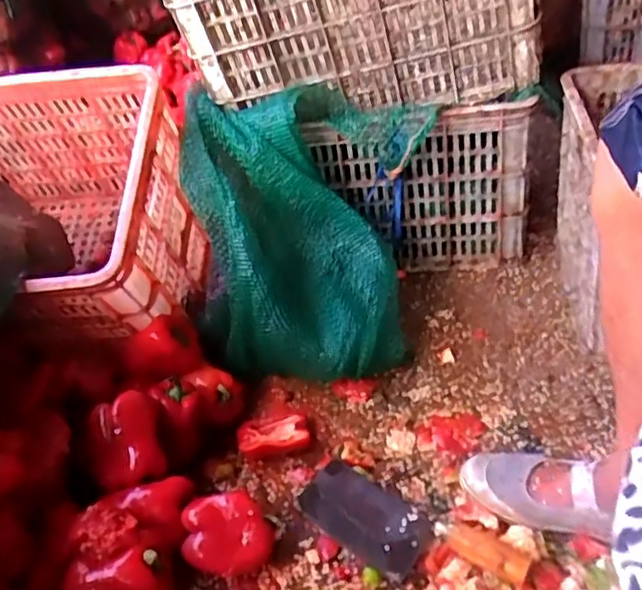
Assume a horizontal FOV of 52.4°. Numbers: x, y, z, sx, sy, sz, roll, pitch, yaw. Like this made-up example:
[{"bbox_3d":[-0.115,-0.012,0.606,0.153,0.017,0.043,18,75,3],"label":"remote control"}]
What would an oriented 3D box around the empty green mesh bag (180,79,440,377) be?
[{"bbox_3d":[-0.023,-0.086,0.945,0.357,0.316,0.312,-2,35,6],"label":"empty green mesh bag"}]

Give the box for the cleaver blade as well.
[{"bbox_3d":[0.048,0.244,0.727,0.150,0.011,0.078,26,58,35],"label":"cleaver blade"}]

